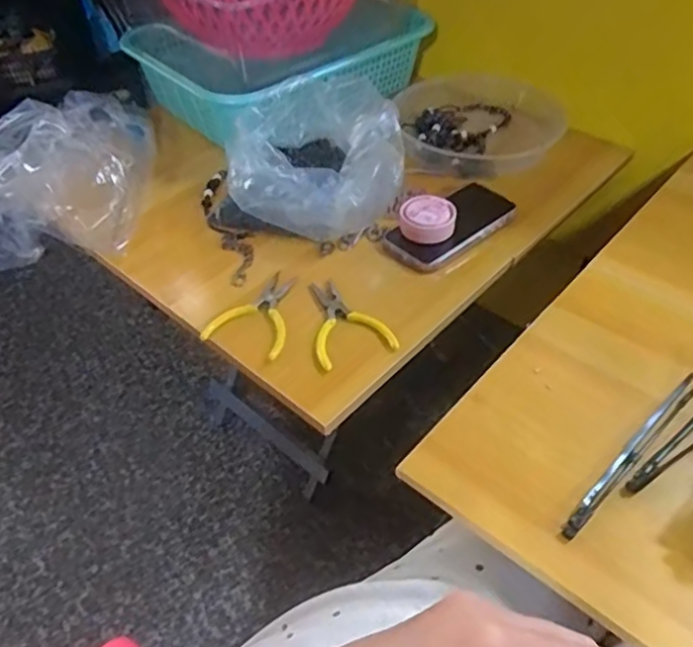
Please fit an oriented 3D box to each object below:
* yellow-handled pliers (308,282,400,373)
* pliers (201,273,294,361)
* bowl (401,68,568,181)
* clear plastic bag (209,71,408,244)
[{"bbox_3d":[-0.002,-0.007,0.618,0.073,0.010,0.109,-13,47,-11],"label":"yellow-handled pliers"},{"bbox_3d":[-0.089,-0.014,0.629,0.080,0.011,0.108,12,48,12],"label":"pliers"},{"bbox_3d":[0.175,-0.277,0.860,0.224,0.053,0.245,-1,46,1],"label":"bowl"},{"bbox_3d":[-0.041,-0.203,0.749,0.212,0.096,0.239,5,47,6],"label":"clear plastic bag"}]

